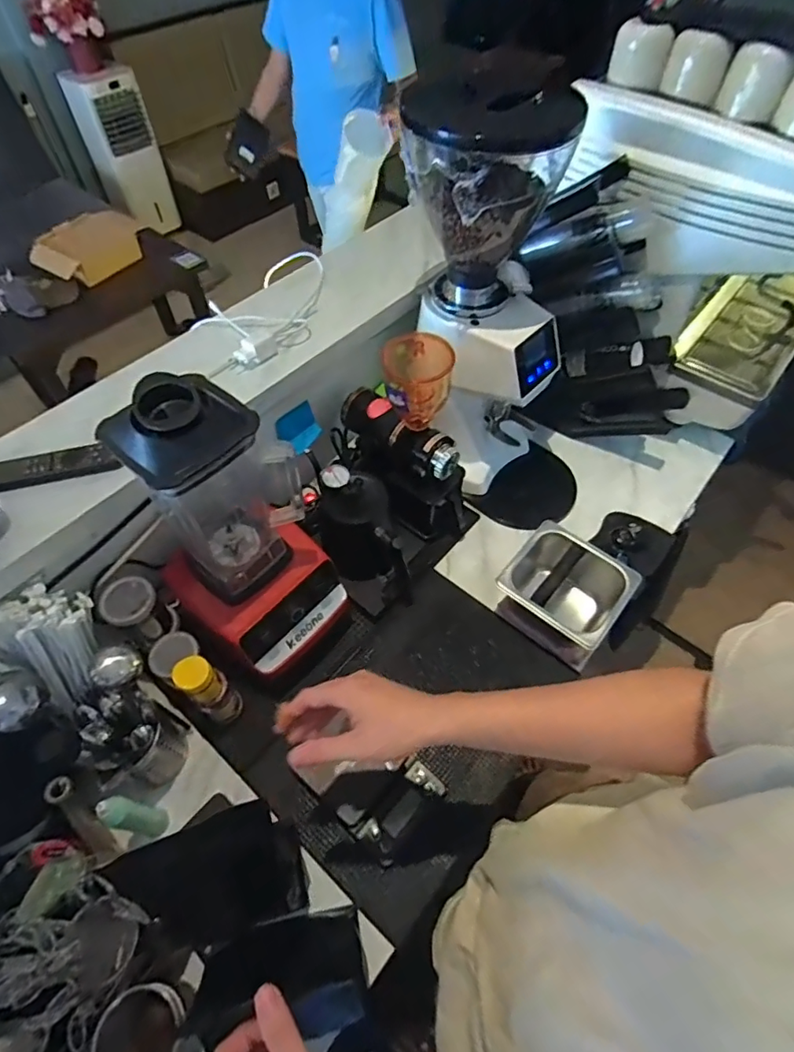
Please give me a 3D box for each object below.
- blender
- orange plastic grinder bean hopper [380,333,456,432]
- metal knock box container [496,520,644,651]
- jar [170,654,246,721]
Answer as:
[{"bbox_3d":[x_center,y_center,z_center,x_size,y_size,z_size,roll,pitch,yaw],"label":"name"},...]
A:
[{"bbox_3d":[-0.203,0.029,0.702,0.200,0.456,0.180,34,62,21],"label":"blender"},{"bbox_3d":[0.031,-0.217,0.789,0.099,0.138,0.102,4,55,2],"label":"orange plastic grinder bean hopper"},{"bbox_3d":[0.268,0.110,0.860,0.173,0.113,0.158,36,62,22],"label":"metal knock box container"},{"bbox_3d":[-0.261,0.232,0.738,0.050,0.160,0.053,0,55,0],"label":"jar"}]

